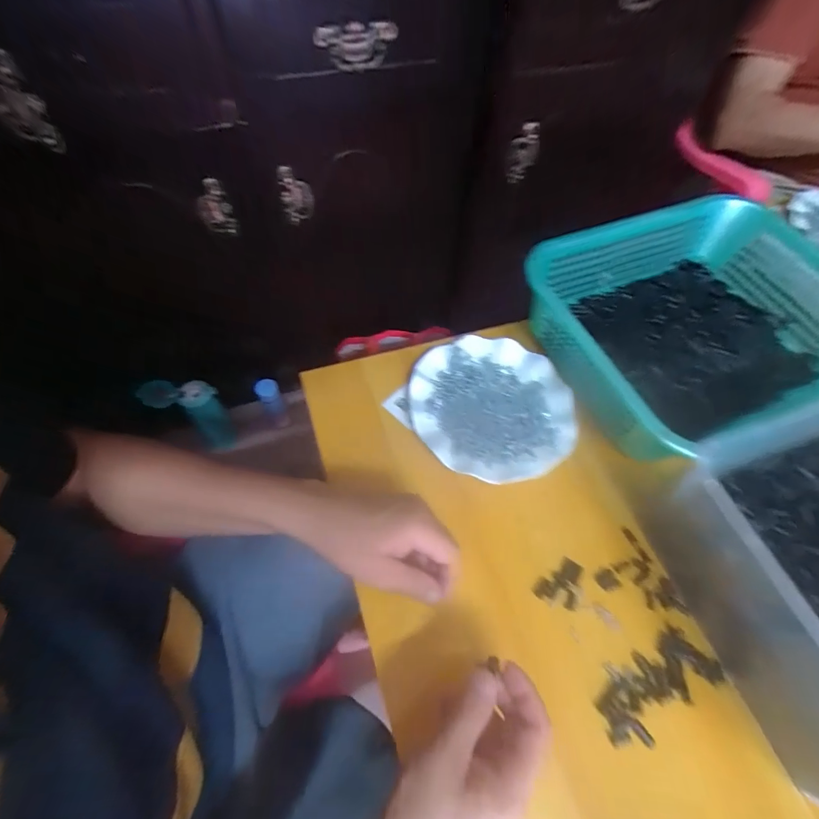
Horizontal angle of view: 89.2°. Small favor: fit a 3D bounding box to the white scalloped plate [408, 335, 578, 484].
[{"bbox_3d":[0.096,-0.006,0.480,0.177,0.015,0.183,2,61,-3],"label":"white scalloped plate"}]

